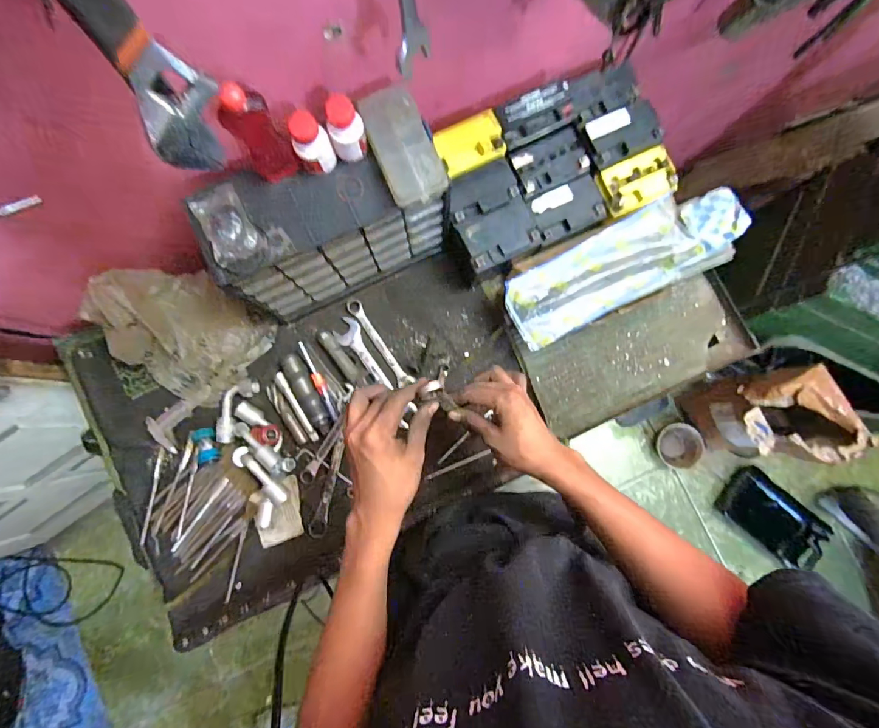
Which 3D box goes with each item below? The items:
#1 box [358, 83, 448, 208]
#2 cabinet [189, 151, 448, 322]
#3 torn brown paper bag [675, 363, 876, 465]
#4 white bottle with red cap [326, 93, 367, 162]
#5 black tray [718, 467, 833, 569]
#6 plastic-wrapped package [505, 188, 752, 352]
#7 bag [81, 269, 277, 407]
[{"bbox_3d":[-0.043,-0.249,0.495,0.066,0.031,0.129,-26,84,-4],"label":"box"},{"bbox_3d":[-0.146,-0.185,0.595,0.278,0.205,0.114,-23,84,-4],"label":"cabinet"},{"bbox_3d":[0.877,0.152,1.195,0.211,0.432,0.236,-15,84,-3],"label":"torn brown paper bag"},{"bbox_3d":[-0.103,-0.259,0.474,0.037,0.066,0.033,-14,84,-3],"label":"white bottle with red cap"},{"bbox_3d":[1.061,0.489,1.355,0.315,0.042,0.184,42,84,4],"label":"black tray"},{"bbox_3d":[0.267,-0.145,0.627,0.349,0.056,0.117,-25,84,-4],"label":"plastic-wrapped package"},{"bbox_3d":[-0.376,-0.048,0.628,0.180,0.137,0.190,42,84,4],"label":"bag"}]

